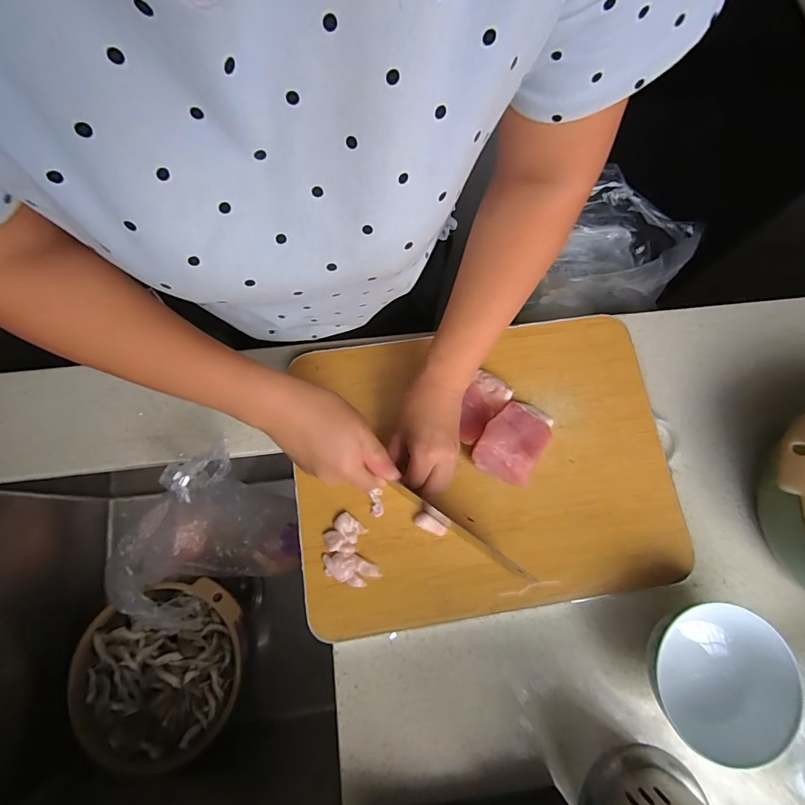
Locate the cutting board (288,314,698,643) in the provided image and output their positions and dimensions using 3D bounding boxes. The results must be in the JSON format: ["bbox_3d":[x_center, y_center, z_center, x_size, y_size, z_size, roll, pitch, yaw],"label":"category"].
[{"bbox_3d":[0.085,0.063,0.441,0.389,0.024,0.294,-9,75,-1],"label":"cutting board"}]

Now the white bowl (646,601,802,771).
[{"bbox_3d":[0.278,0.242,0.375,0.122,0.061,0.114,0,75,1],"label":"white bowl"}]

